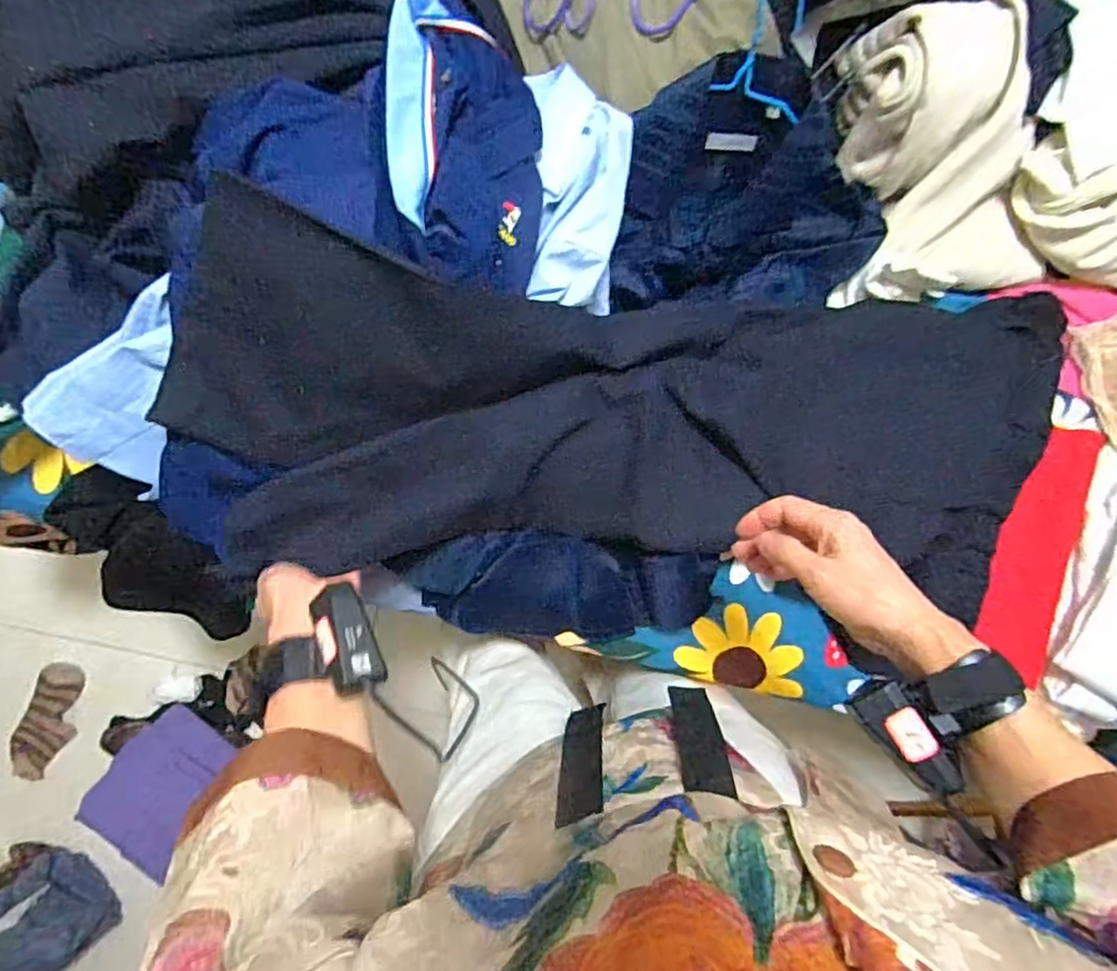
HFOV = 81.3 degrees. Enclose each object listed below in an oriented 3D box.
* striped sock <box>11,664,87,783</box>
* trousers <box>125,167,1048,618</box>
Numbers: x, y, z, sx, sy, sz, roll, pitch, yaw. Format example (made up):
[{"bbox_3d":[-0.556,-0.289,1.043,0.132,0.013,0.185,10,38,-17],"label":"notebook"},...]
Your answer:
[{"bbox_3d":[-0.957,0.442,1.220,0.096,0.012,0.225,25,91,-5],"label":"striped sock"},{"bbox_3d":[0.118,-0.060,0.654,0.895,0.132,0.303,1,93,-12],"label":"trousers"}]

